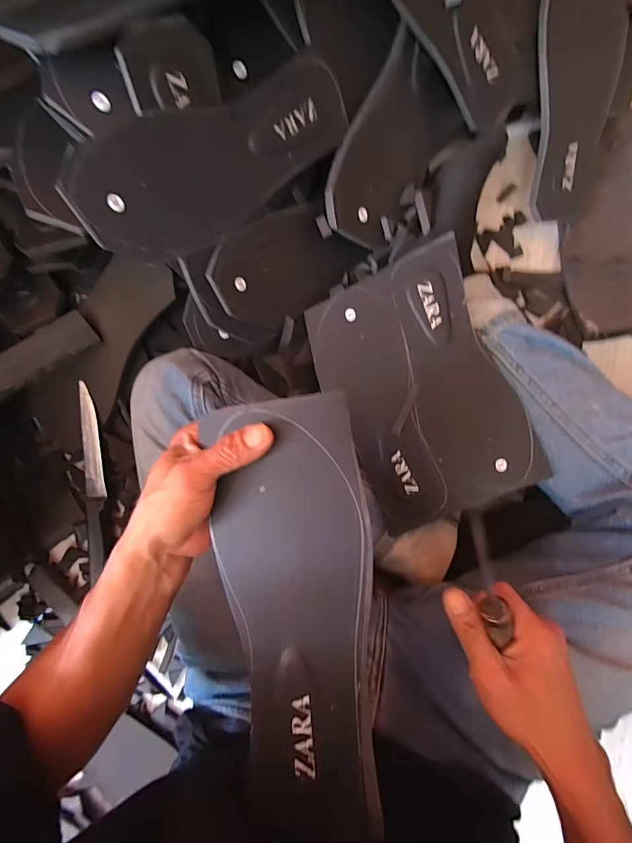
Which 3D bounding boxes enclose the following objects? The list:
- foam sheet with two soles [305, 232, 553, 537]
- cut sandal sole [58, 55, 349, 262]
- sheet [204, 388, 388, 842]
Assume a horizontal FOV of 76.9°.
[{"bbox_3d":[0.107,-0.031,0.417,0.169,0.005,0.259,-22,88,13],"label":"foam sheet with two soles"},{"bbox_3d":[-0.078,-0.223,0.347,0.253,0.098,0.008,-34,43,-16],"label":"cut sandal sole"},{"bbox_3d":[-0.015,0.114,0.253,0.100,0.017,0.253,-4,84,3],"label":"sheet"}]

